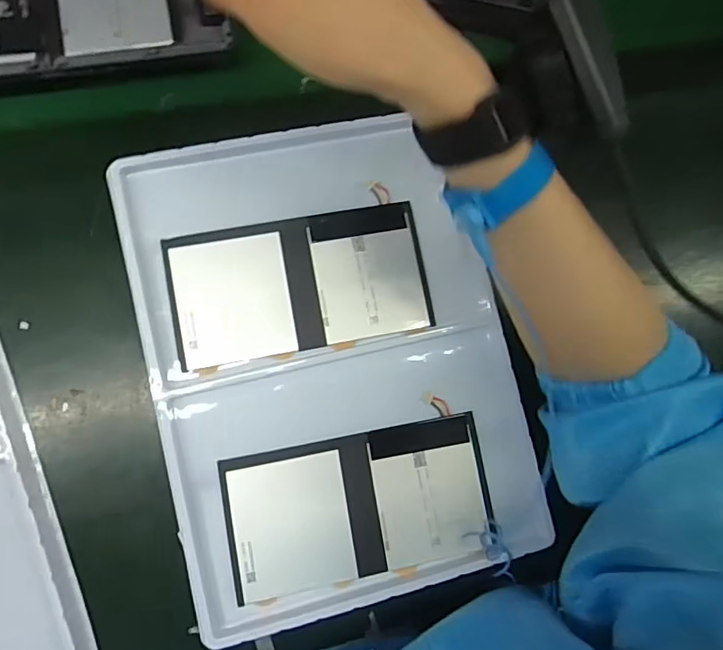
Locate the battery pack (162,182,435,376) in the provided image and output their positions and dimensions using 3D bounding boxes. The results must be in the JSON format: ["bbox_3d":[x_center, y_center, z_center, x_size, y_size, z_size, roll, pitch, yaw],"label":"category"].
[{"bbox_3d":[-0.041,-0.028,0.350,0.171,0.004,0.093,-12,85,-8],"label":"battery pack"}]

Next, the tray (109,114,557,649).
[{"bbox_3d":[-0.017,0.023,0.354,0.239,0.033,0.313,-12,85,-8],"label":"tray"}]

